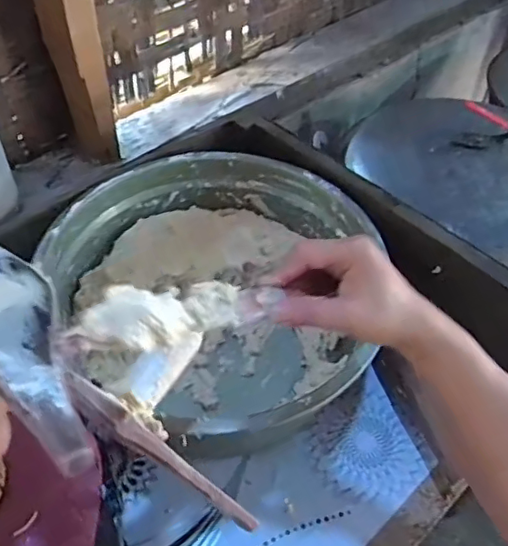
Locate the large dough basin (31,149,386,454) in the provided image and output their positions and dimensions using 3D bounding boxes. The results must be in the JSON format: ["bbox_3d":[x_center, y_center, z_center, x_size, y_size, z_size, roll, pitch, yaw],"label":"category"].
[{"bbox_3d":[-0.035,0.034,0.741,0.377,0.168,0.407,1,50,-2],"label":"large dough basin"}]

